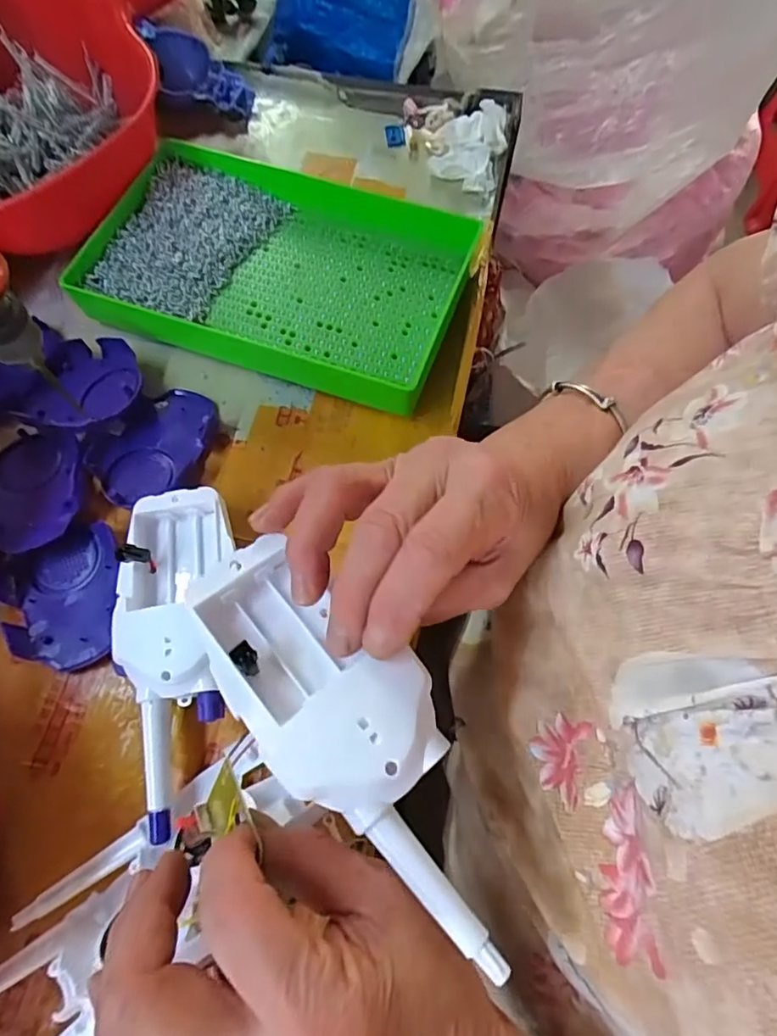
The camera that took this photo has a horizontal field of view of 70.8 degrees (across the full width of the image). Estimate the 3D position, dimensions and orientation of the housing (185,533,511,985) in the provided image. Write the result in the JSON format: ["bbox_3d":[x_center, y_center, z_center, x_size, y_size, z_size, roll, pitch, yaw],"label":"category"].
[{"bbox_3d":[-0.013,0.073,0.198,0.057,0.024,0.158,-39,68,-13],"label":"housing"}]

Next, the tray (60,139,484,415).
[{"bbox_3d":[-0.076,-0.168,0.370,0.239,0.032,0.146,19,70,8],"label":"tray"}]

